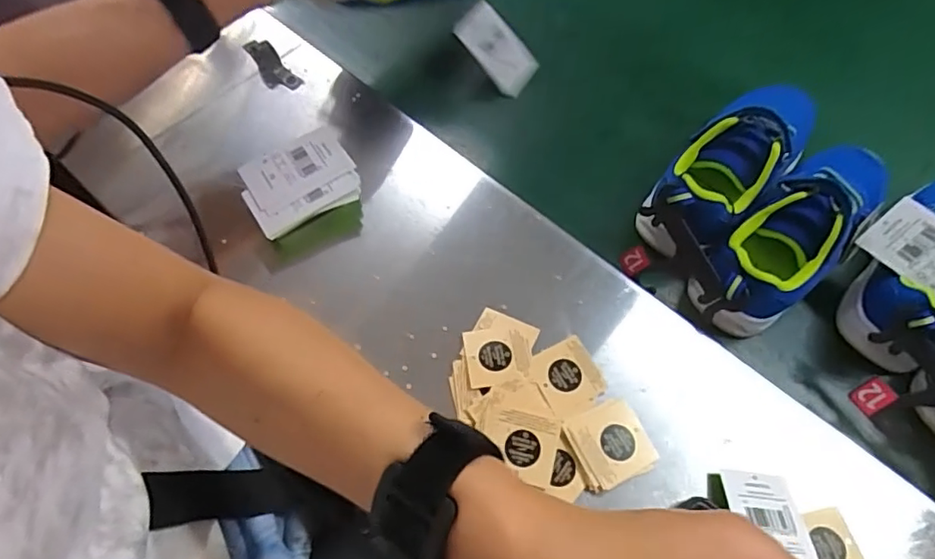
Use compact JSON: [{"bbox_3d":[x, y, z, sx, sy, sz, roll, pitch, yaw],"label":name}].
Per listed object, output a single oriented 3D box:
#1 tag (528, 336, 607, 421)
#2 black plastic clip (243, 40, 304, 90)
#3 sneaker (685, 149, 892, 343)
[{"bbox_3d":[0.070,0.068,0.392,0.044,0.004,0.047,-26,71,-17],"label":"tag"},{"bbox_3d":[-0.188,-0.202,0.534,0.025,0.020,0.069,-39,70,-20],"label":"black plastic clip"},{"bbox_3d":[0.250,-0.032,0.436,0.184,0.068,0.074,-35,68,-19],"label":"sneaker"}]

